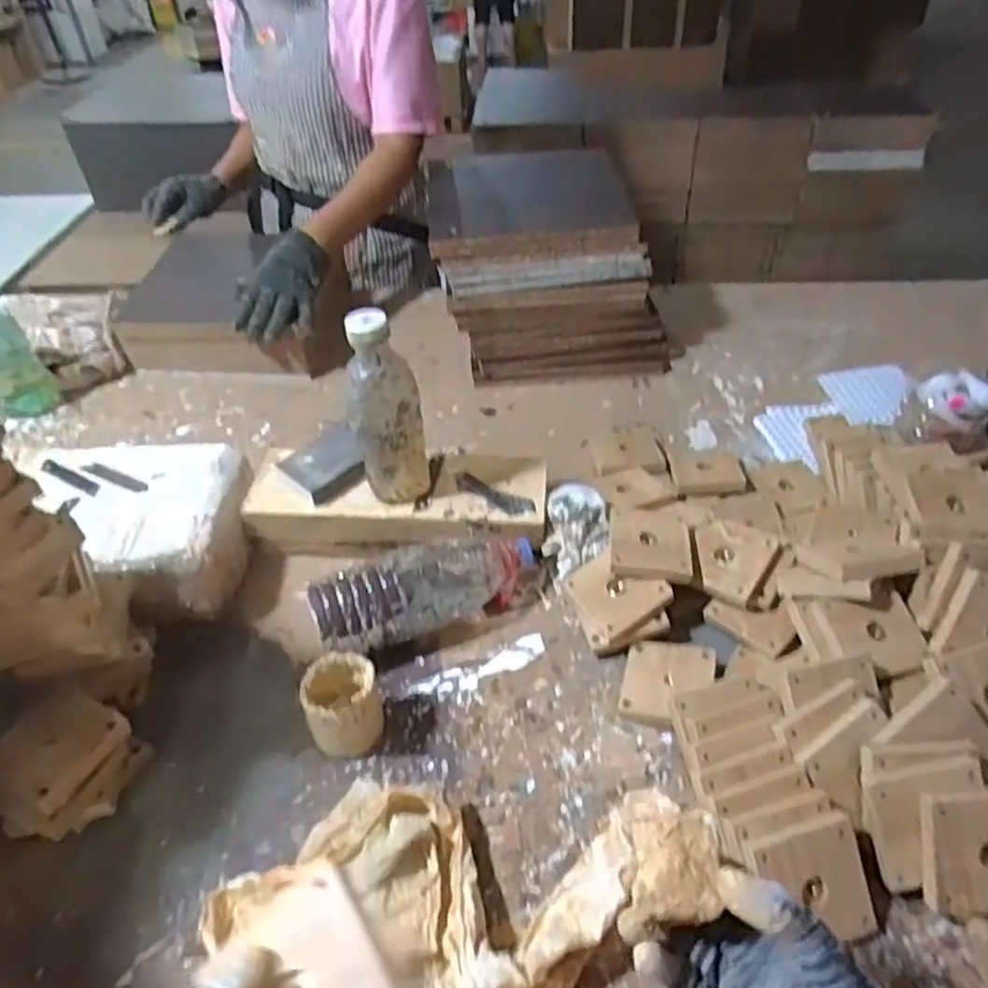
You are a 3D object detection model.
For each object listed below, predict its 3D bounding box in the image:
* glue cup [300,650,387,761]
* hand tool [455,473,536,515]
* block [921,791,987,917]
[{"bbox_3d":[-0.133,0.191,0.642,0.064,0.064,0.079,-17,45,-16],"label":"glue cup"},{"bbox_3d":[-0.002,0.001,0.807,0.100,0.006,0.031,23,48,25],"label":"hand tool"},{"bbox_3d":[0.359,0.261,0.520,0.093,0.090,0.013,-3,0,-5],"label":"block"}]

